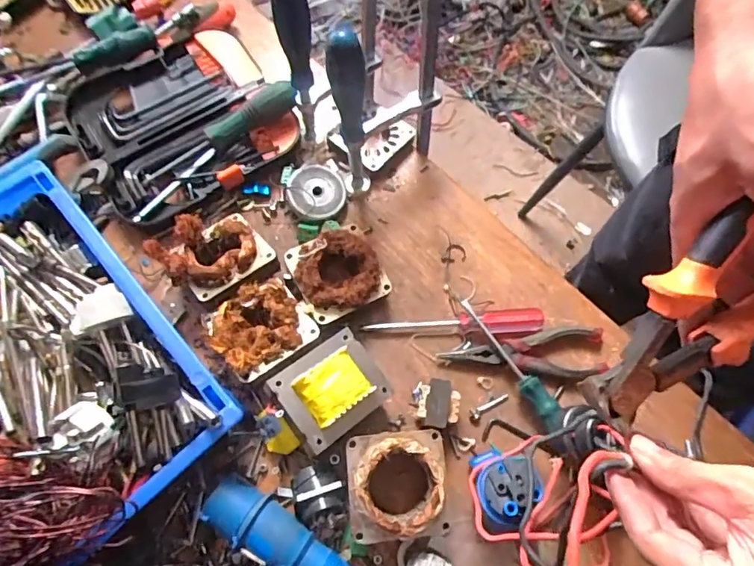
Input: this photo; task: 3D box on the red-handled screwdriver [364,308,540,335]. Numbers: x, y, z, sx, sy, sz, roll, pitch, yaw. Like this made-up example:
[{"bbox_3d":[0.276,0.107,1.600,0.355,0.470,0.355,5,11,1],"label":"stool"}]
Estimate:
[{"bbox_3d":[0.074,0.041,0.491,0.169,0.018,0.018,-3,69,2],"label":"red-handled screwdriver"}]

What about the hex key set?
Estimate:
[{"bbox_3d":[-0.222,-0.187,0.574,0.209,0.033,0.219,-30,71,-8],"label":"hex key set"}]

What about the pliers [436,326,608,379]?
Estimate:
[{"bbox_3d":[0.139,0.062,0.484,0.152,0.012,0.051,3,70,4],"label":"pliers"}]

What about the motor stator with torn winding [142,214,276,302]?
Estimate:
[{"bbox_3d":[-0.158,-0.029,0.493,0.091,0.057,0.090,-39,72,-11],"label":"motor stator with torn winding"}]

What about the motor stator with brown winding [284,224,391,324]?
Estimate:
[{"bbox_3d":[-0.037,-0.007,0.497,0.078,0.055,0.079,-28,71,-7],"label":"motor stator with brown winding"}]

